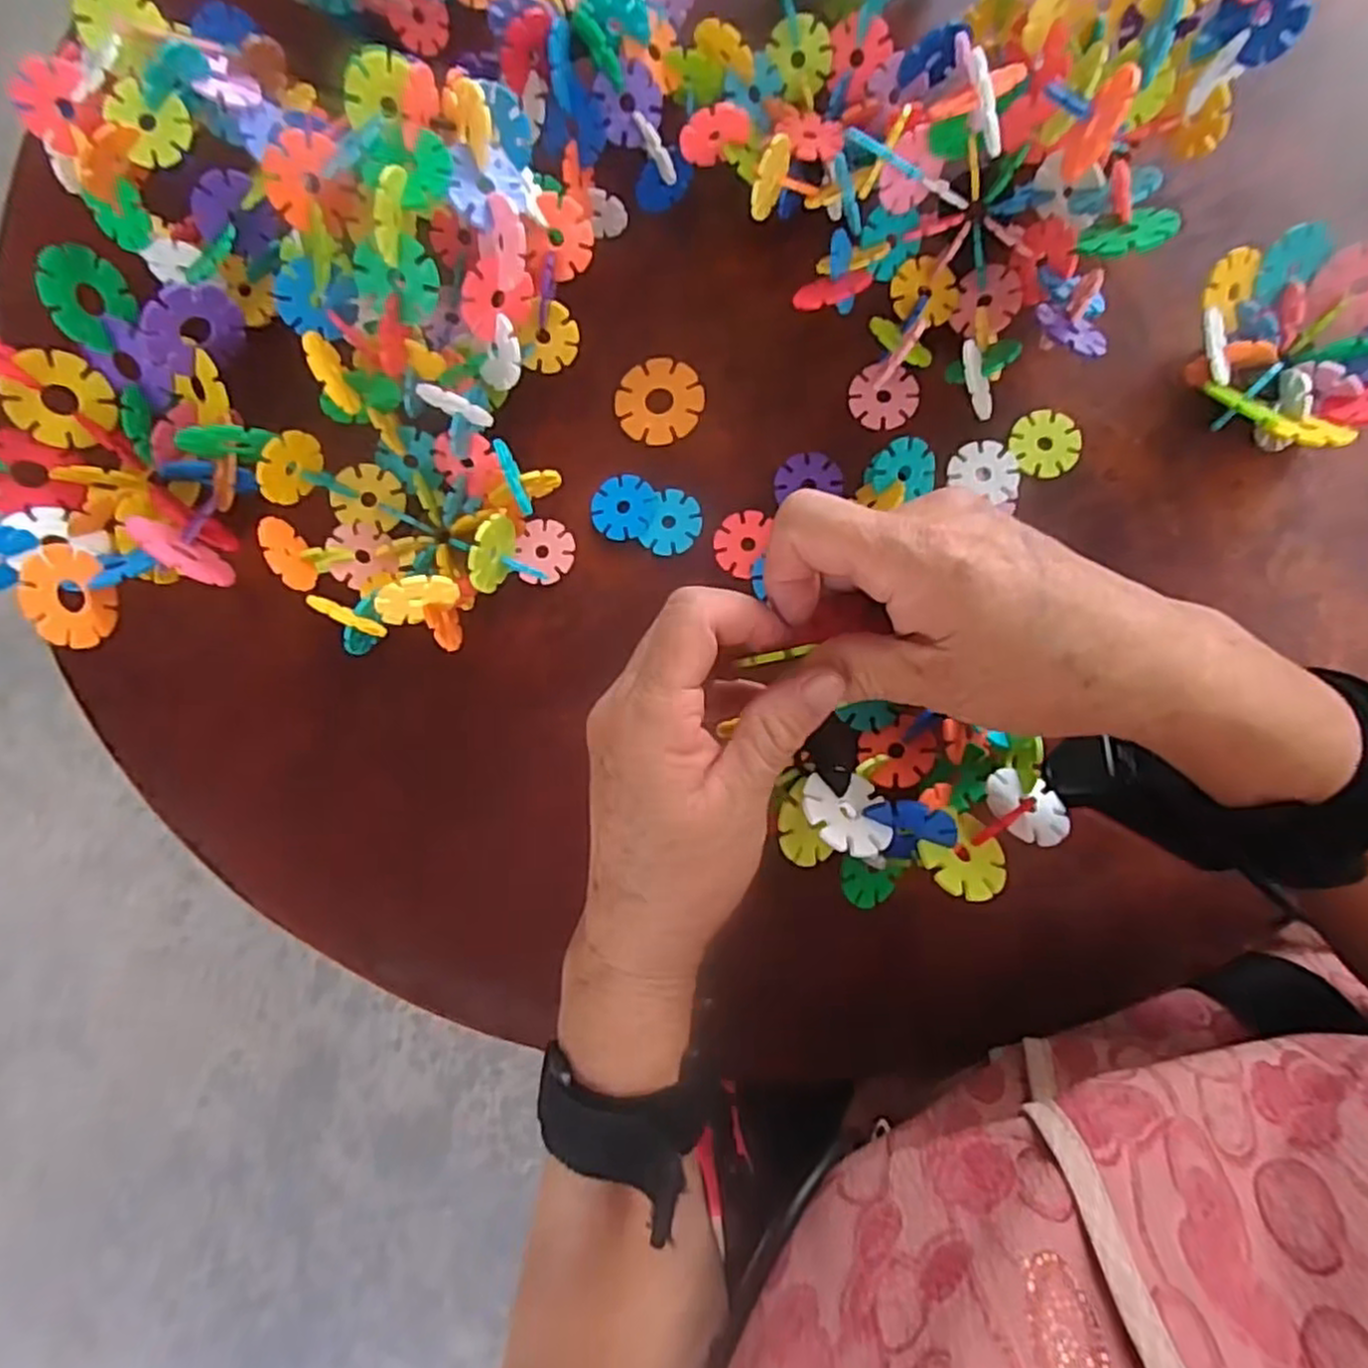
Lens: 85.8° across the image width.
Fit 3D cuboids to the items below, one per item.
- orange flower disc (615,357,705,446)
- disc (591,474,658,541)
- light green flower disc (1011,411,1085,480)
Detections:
[{"bbox_3d":[-0.012,-0.140,0.366,0.041,0.005,0.042,-1,84,8],"label":"orange flower disc"},{"bbox_3d":[-0.030,-0.086,0.360,0.031,0.004,0.031,-1,84,8],"label":"disc"},{"bbox_3d":[0.167,-0.111,0.339,0.031,0.004,0.031,-1,84,8],"label":"light green flower disc"}]

